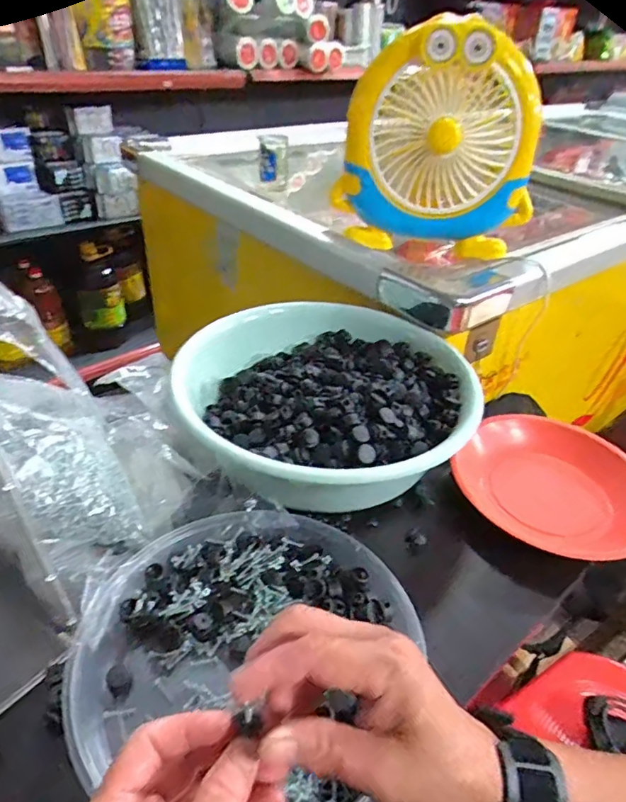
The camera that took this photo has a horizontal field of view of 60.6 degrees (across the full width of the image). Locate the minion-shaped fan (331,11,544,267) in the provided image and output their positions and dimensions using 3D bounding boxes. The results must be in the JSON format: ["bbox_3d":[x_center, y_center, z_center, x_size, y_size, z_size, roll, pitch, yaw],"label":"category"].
[{"bbox_3d":[0.167,-0.329,0.700,0.241,0.266,0.100,10,37,7],"label":"minion-shaped fan"}]

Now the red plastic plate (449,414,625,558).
[{"bbox_3d":[0.244,0.079,0.532,0.172,0.046,0.179,3,37,-2],"label":"red plastic plate"}]

